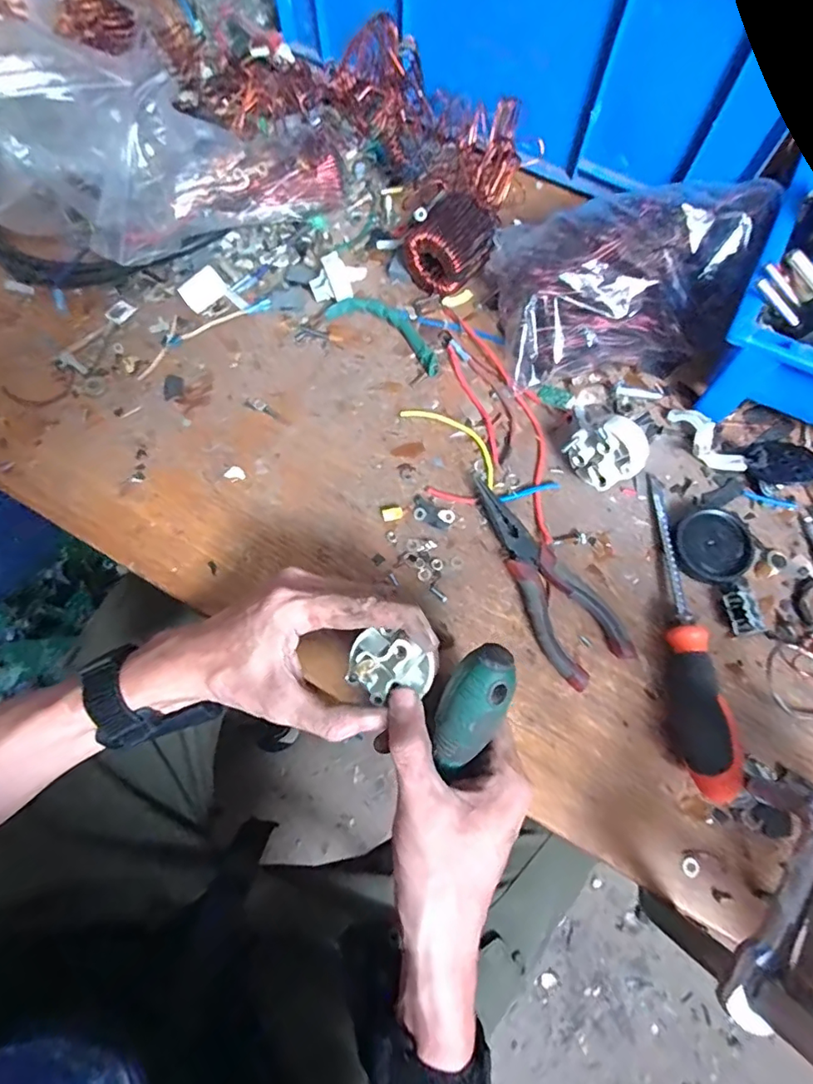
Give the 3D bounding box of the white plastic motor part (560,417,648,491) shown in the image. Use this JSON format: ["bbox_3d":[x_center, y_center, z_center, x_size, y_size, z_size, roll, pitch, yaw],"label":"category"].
[{"bbox_3d":[0.143,-0.062,0.368,0.041,0.047,0.045,0,73,1],"label":"white plastic motor part"}]

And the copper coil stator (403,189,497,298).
[{"bbox_3d":[0.037,-0.240,0.420,0.067,0.054,0.052,-39,76,-10],"label":"copper coil stator"}]

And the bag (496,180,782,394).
[{"bbox_3d":[0.171,-0.202,0.395,0.200,0.074,0.137,-4,73,0],"label":"bag"}]

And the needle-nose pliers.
[{"bbox_3d":[0.092,0.022,0.358,0.053,0.019,0.155,-30,75,-8],"label":"needle-nose pliers"}]

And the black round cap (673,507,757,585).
[{"bbox_3d":[0.219,0.003,0.364,0.053,0.014,0.052,0,73,1],"label":"black round cap"}]

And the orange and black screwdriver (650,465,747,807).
[{"bbox_3d":[0.181,0.052,0.338,0.026,0.037,0.209,-2,73,0],"label":"orange and black screwdriver"}]

